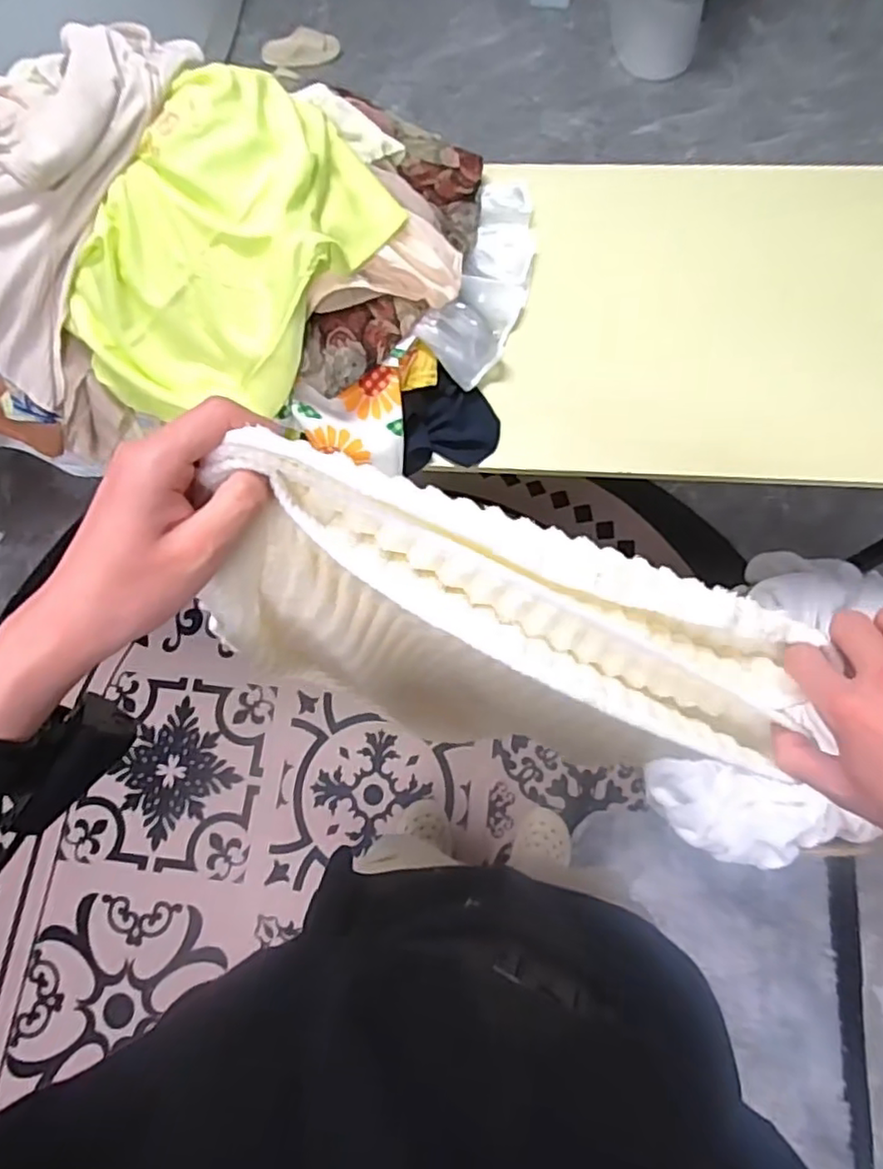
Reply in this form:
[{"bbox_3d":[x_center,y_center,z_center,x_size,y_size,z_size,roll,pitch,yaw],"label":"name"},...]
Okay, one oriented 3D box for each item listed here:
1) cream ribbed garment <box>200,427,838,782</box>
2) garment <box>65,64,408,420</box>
[{"bbox_3d":[0.038,0.043,0.407,0.332,0.269,0.110,10,74,5],"label":"cream ribbed garment"},{"bbox_3d":[-0.233,-0.359,0.716,0.219,0.179,0.357,38,78,14],"label":"garment"}]

